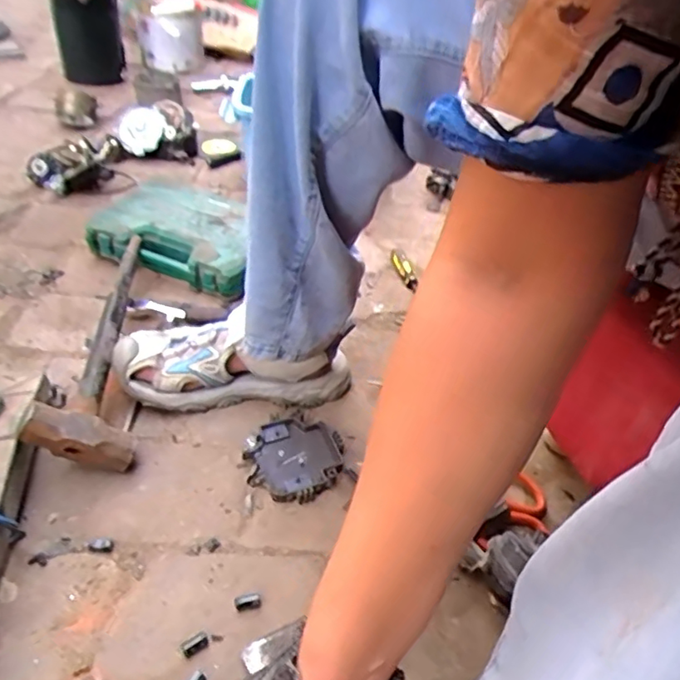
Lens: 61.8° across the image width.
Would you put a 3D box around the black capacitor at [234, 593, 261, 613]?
[{"bbox_3d":[-0.078,0.222,0.480,0.022,0.008,0.012,-8,43,-15],"label":"black capacitor"}]

